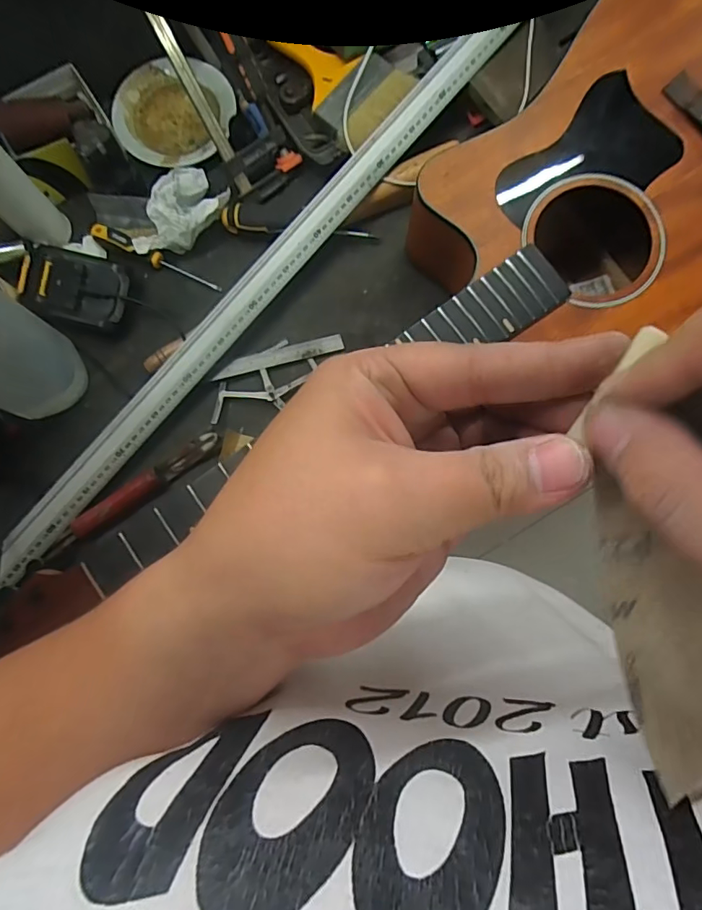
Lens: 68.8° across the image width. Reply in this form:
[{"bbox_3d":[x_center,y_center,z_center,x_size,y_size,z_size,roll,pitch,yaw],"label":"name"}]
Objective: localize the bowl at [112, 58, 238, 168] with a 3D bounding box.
[{"bbox_3d":[-0.193,-0.377,0.570,0.128,0.029,0.125,0,82,1],"label":"bowl"}]

